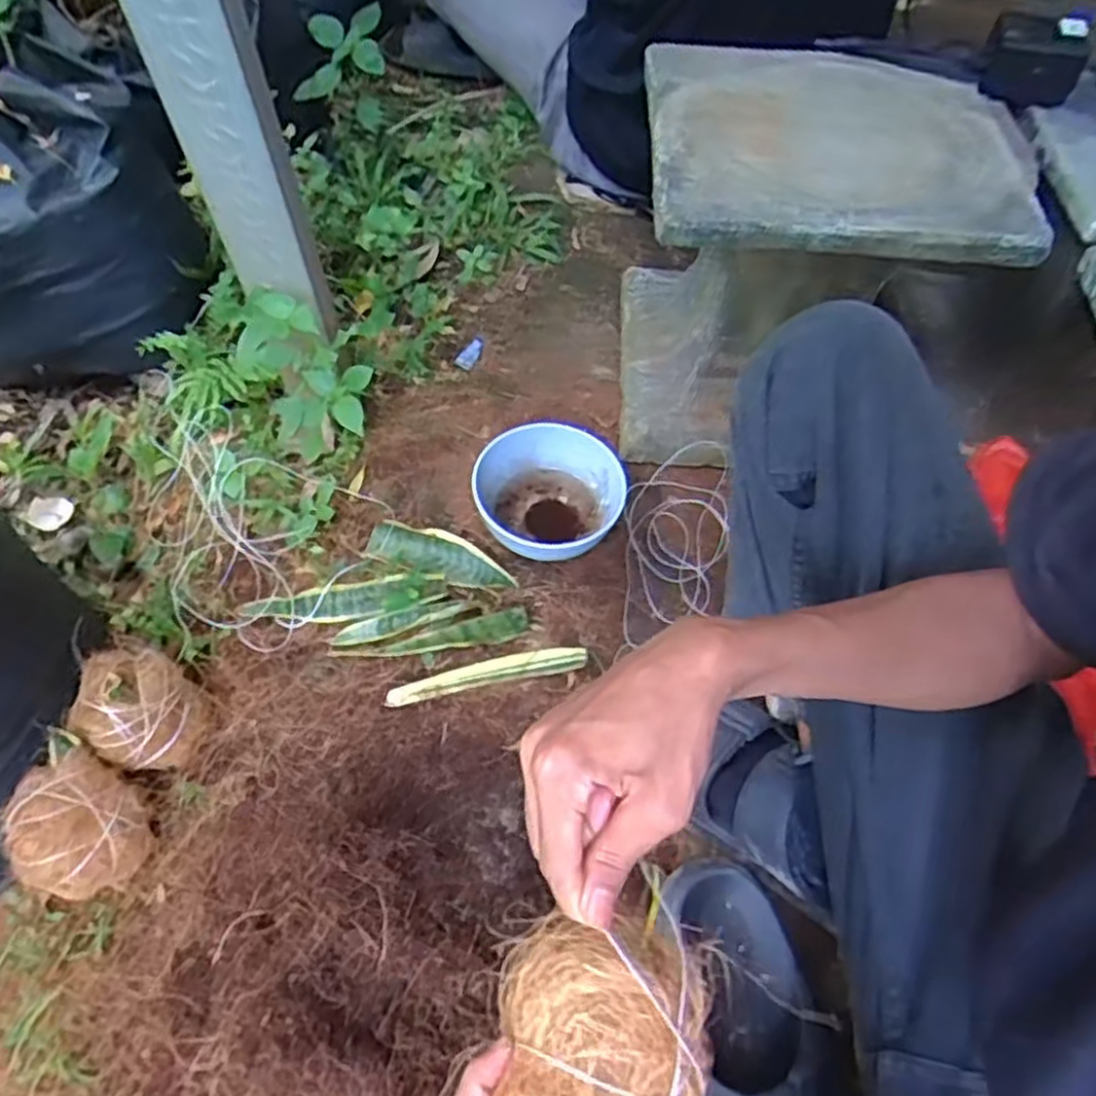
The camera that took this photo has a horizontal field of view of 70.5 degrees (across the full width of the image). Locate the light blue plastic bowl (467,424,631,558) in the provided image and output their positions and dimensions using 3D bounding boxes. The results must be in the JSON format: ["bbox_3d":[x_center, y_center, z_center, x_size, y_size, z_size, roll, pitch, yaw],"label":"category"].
[{"bbox_3d":[0.005,-0.049,0.787,0.141,0.080,0.133,1,59,-2],"label":"light blue plastic bowl"}]

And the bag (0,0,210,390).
[{"bbox_3d":[-0.551,-0.351,0.838,0.326,0.229,0.312,36,64,18],"label":"bag"}]

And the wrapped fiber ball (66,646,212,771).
[{"bbox_3d":[-0.334,0.132,0.639,0.082,0.093,0.080,1,59,-2],"label":"wrapped fiber ball"}]

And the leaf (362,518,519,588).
[{"bbox_3d":[-0.109,0.008,0.779,0.153,0.018,0.049,19,60,8],"label":"leaf"}]

